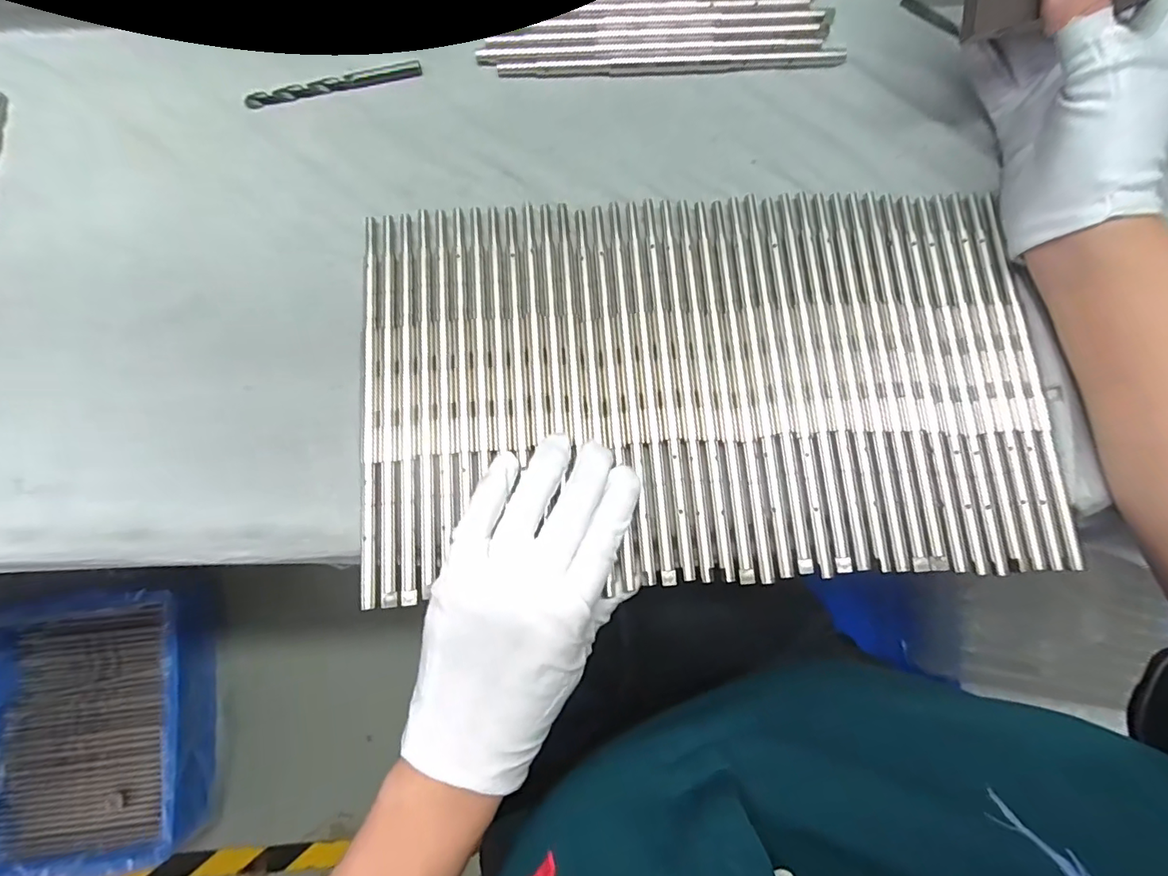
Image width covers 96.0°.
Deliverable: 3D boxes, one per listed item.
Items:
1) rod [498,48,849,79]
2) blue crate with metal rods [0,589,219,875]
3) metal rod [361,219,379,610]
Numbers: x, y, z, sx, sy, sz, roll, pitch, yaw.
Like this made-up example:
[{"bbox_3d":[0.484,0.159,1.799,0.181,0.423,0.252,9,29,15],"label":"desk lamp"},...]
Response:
[{"bbox_3d":[0.054,-0.227,0.320,0.205,0.008,0.011,-2,78,-2],"label":"rod"},{"bbox_3d":[-0.799,0.469,0.859,0.362,0.108,0.418,-4,82,-3],"label":"blue crate with metal rods"},{"bbox_3d":[-0.114,-0.020,0.278,0.009,0.004,0.208,-4,78,-2],"label":"metal rod"}]

